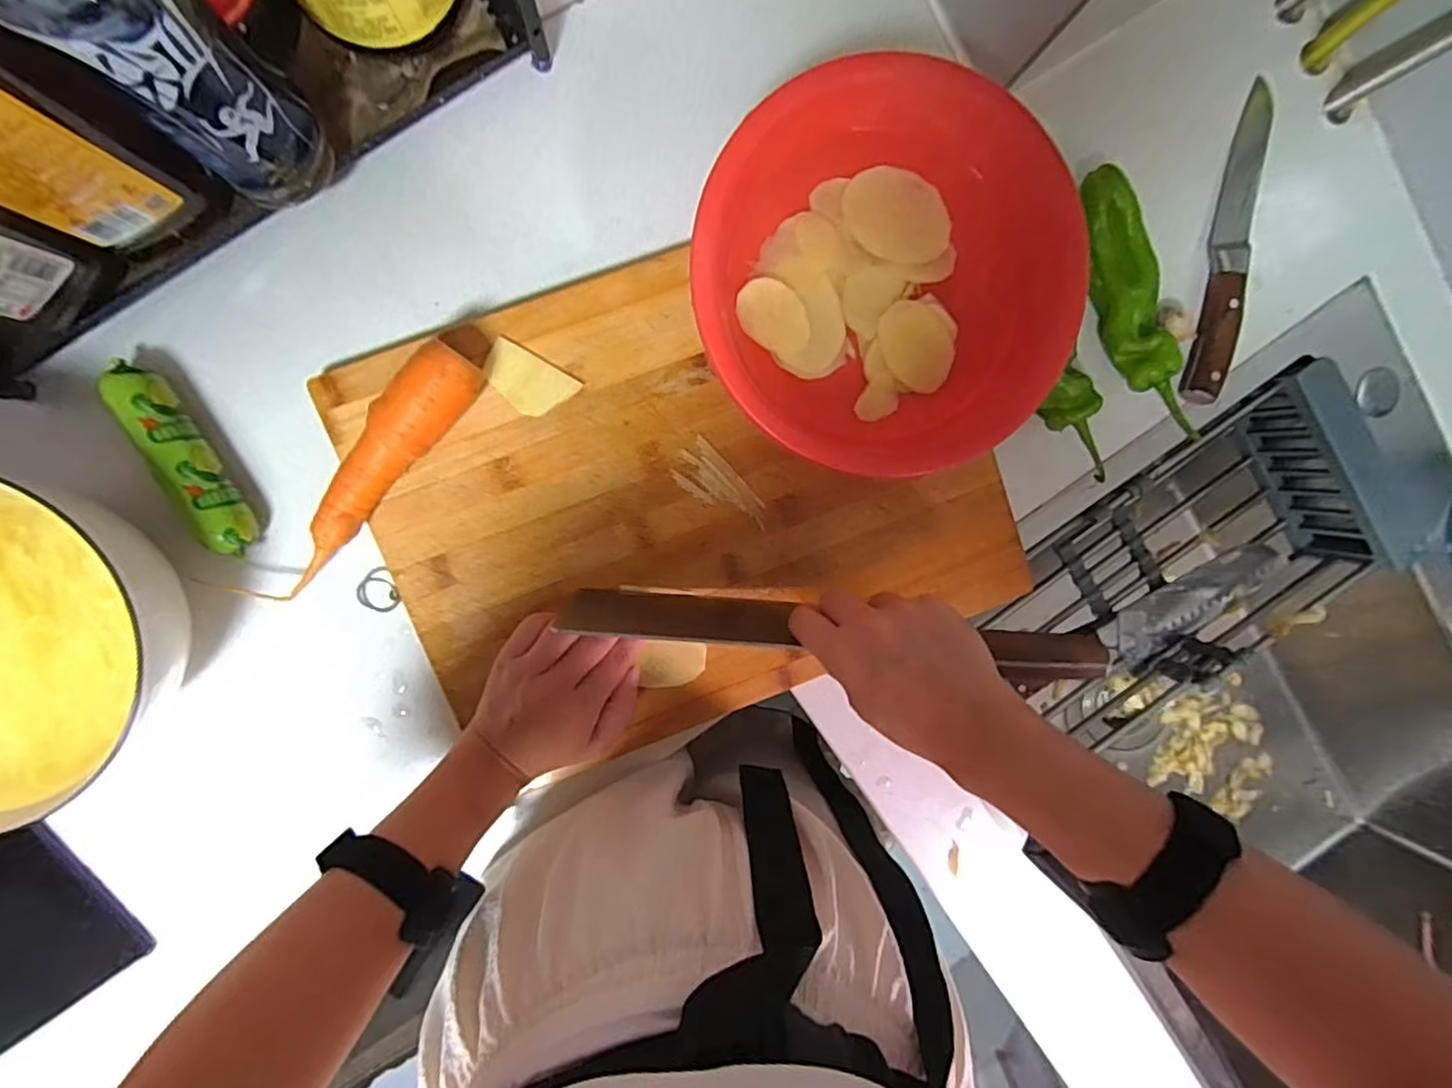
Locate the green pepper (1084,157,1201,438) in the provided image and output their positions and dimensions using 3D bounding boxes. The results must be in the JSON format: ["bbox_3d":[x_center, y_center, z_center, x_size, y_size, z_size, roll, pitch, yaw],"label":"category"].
[{"bbox_3d":[0.283,-0.164,0.454,0.040,0.037,0.186,-20,99,-4],"label":"green pepper"}]

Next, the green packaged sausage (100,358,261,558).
[{"bbox_3d":[-0.338,-0.054,0.408,0.030,0.040,0.126,-31,99,-2],"label":"green packaged sausage"}]

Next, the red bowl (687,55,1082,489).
[{"bbox_3d":[0.094,-0.161,0.406,0.222,0.072,0.224,-1,97,-7],"label":"red bowl"}]

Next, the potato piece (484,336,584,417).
[{"bbox_3d":[-0.128,-0.104,0.420,0.056,0.004,0.035,29,93,-9],"label":"potato piece"}]

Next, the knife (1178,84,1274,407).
[{"bbox_3d":[0.367,-0.215,0.466,0.028,0.021,0.223,11,95,-8],"label":"knife"}]

